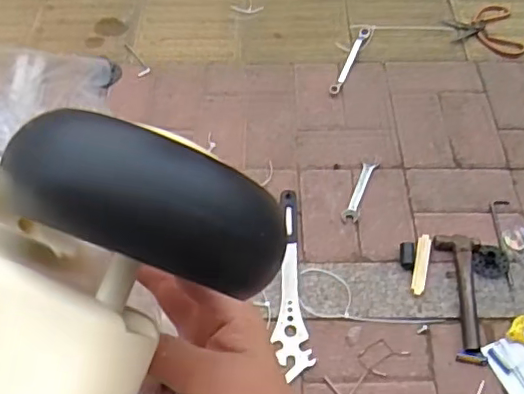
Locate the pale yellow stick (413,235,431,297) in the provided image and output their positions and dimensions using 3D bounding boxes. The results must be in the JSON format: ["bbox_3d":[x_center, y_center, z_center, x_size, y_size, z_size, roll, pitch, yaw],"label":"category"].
[{"bbox_3d":[0.267,0.111,0.949,0.022,0.010,0.105,10,60,11],"label":"pale yellow stick"}]

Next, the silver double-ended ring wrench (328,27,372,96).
[{"bbox_3d":[0.186,-0.289,1.190,0.025,0.006,0.193,21,59,15],"label":"silver double-ended ring wrench"}]

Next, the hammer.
[{"bbox_3d":[0.329,0.147,0.914,0.073,0.022,0.188,-2,56,0],"label":"hammer"}]

